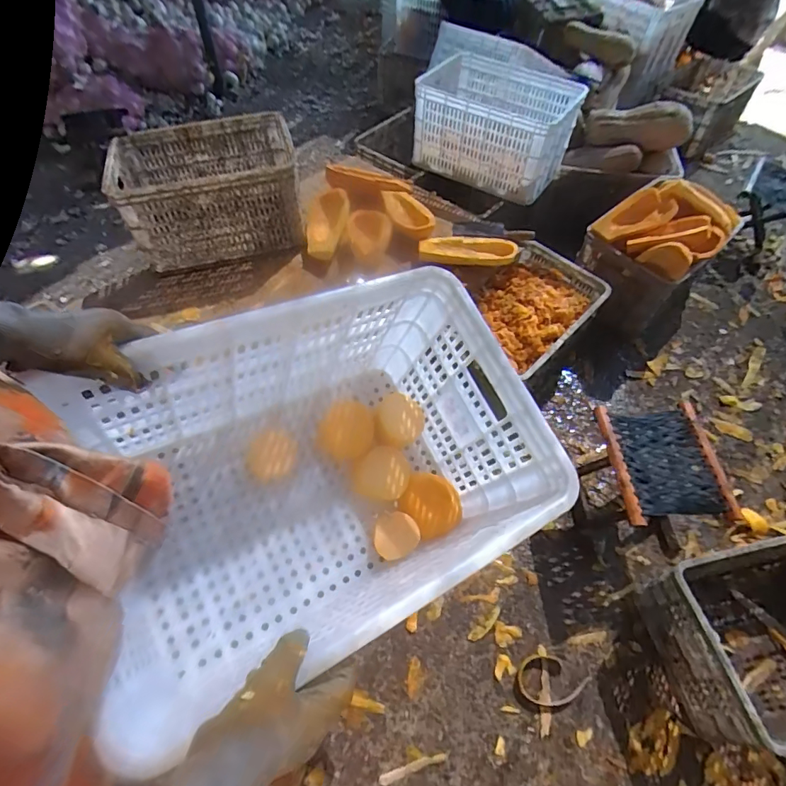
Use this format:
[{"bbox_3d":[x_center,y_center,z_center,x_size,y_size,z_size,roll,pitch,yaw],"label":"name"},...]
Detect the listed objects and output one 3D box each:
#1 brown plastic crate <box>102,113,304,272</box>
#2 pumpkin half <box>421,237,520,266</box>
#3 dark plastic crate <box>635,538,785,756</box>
[{"bbox_3d":[-0.541,-0.610,1.369,0.493,0.280,0.335,-9,58,-6],"label":"brown plastic crate"},{"bbox_3d":[0.232,-0.446,1.426,0.292,0.077,0.082,10,58,6],"label":"pumpkin half"},{"bbox_3d":[0.899,0.548,1.053,0.509,0.273,0.362,-11,58,-7],"label":"dark plastic crate"}]

